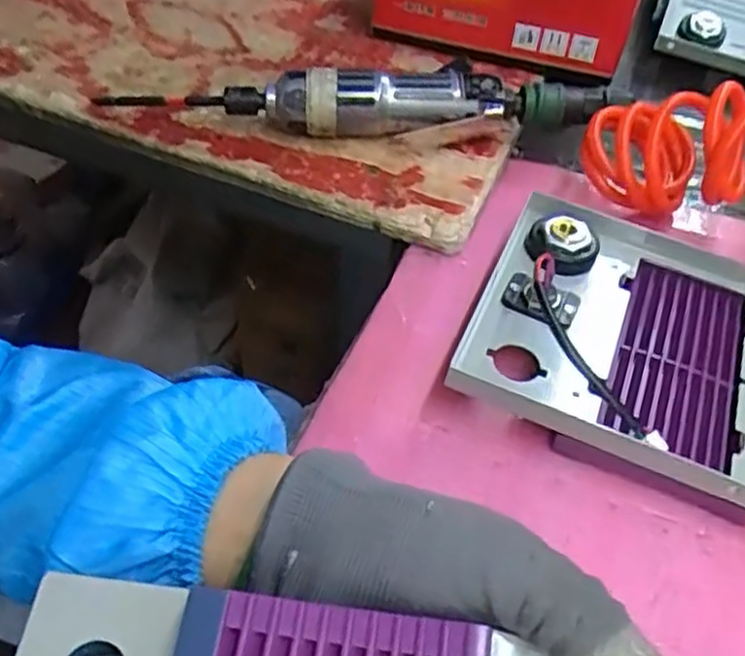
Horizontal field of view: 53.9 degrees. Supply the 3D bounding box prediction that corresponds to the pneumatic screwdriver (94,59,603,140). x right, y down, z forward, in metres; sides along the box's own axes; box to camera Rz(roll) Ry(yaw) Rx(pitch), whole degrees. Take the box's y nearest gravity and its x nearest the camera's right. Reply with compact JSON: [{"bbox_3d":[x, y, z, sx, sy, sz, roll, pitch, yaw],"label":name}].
[{"bbox_3d":[-0.009,-0.144,0.479,0.333,0.049,0.045,2,46,-5],"label":"pneumatic screwdriver"}]

